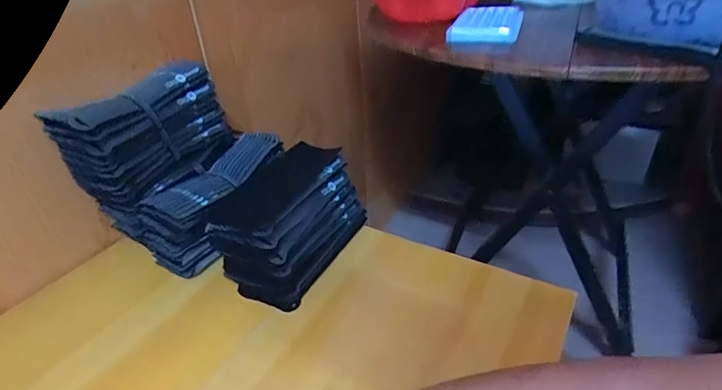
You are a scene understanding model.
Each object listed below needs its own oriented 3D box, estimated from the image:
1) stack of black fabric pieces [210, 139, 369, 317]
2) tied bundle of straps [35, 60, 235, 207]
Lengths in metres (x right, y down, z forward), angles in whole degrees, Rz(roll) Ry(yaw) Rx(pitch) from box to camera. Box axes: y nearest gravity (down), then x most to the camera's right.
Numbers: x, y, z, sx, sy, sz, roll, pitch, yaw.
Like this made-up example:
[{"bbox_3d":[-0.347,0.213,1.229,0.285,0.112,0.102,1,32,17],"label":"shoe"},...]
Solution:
[{"bbox_3d":[-0.087,0.028,0.575,0.115,0.118,0.202,11,36,20],"label":"stack of black fabric pieces"},{"bbox_3d":[-0.273,-0.087,0.586,0.077,0.123,0.200,19,39,29],"label":"tied bundle of straps"}]

